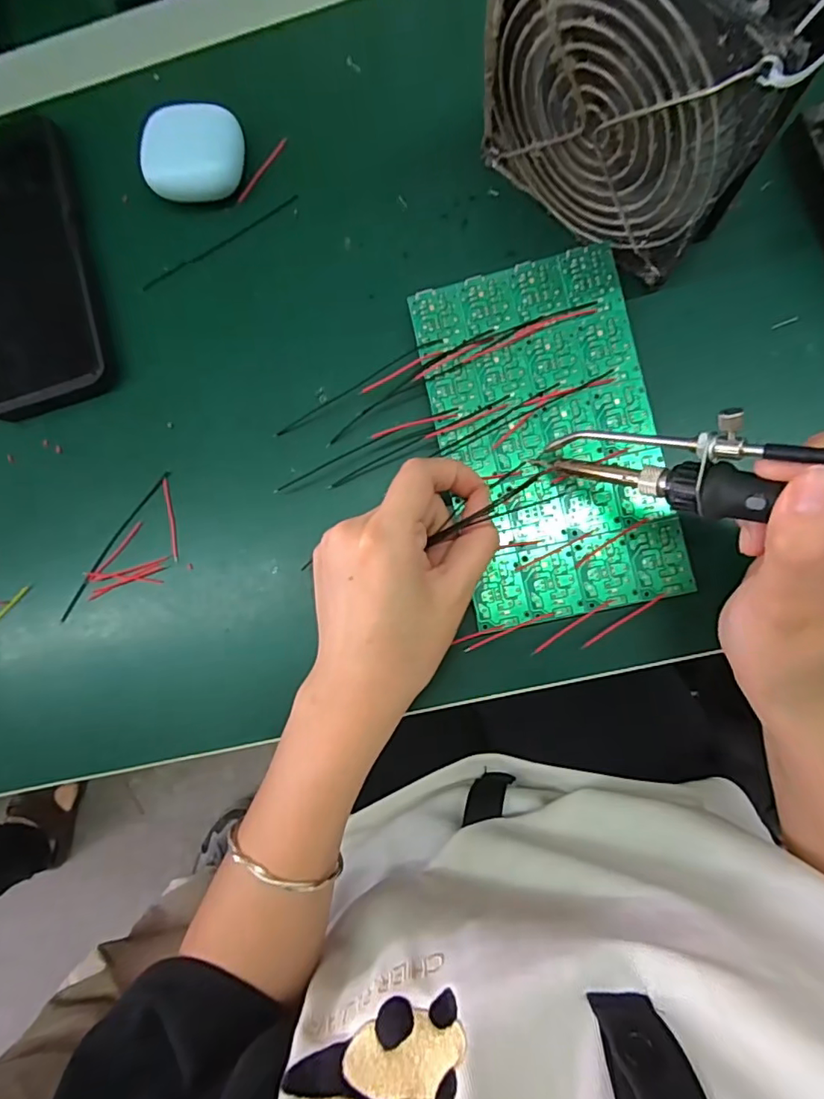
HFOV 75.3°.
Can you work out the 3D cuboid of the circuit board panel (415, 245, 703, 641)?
[{"bbox_3d":[0.065,-0.055,0.259,0.100,0.005,0.172,-12,86,7],"label":"circuit board panel"}]

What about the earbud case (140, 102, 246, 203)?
[{"bbox_3d":[-0.118,-0.215,0.291,0.048,0.026,0.044,5,88,7],"label":"earbud case"}]

